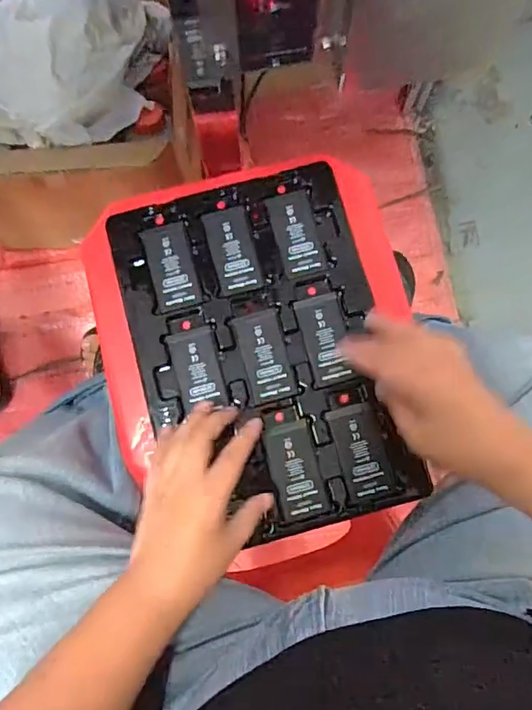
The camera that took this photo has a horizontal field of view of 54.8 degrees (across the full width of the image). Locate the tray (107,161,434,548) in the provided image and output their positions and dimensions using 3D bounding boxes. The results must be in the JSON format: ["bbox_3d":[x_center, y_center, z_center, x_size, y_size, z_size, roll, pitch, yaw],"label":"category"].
[{"bbox_3d":[-0.002,-0.004,0.480,0.222,0.013,0.325,-15,80,-3],"label":"tray"}]

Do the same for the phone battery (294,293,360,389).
[{"bbox_3d":[0.057,-0.015,0.482,0.042,0.004,0.085,-14,80,-2],"label":"phone battery"}]

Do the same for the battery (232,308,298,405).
[{"bbox_3d":[0.000,0.001,0.481,0.041,0.004,0.084,-15,80,-3],"label":"battery"}]

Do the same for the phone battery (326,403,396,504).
[{"bbox_3d":[0.086,0.088,0.466,0.042,0.004,0.083,-15,80,-3],"label":"phone battery"}]

